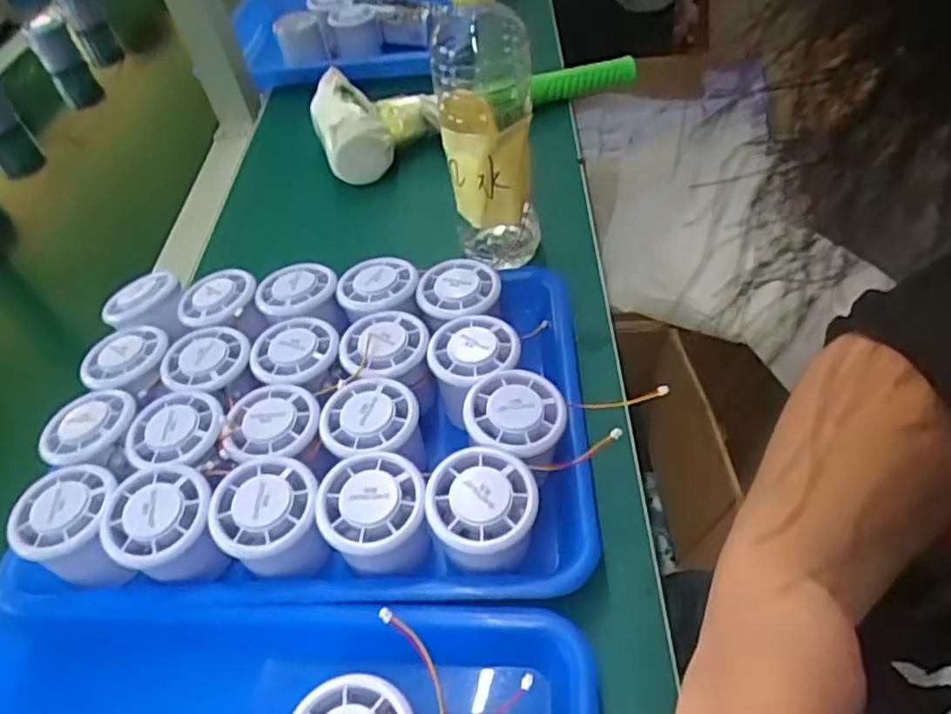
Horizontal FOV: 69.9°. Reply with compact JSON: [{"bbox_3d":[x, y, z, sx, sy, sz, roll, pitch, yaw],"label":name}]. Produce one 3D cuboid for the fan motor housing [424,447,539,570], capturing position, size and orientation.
[{"bbox_3d":[0.005,0.083,0.357,0.056,0.044,0.058,2,49,10],"label":"fan motor housing"}]

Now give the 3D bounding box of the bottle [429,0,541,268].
[{"bbox_3d":[0.009,-0.160,0.478,0.067,0.222,0.059,-6,47,5],"label":"bottle"}]

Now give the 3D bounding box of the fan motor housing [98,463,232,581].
[{"bbox_3d":[-0.167,0.091,0.366,0.054,0.035,0.054,-2,48,3],"label":"fan motor housing"}]

